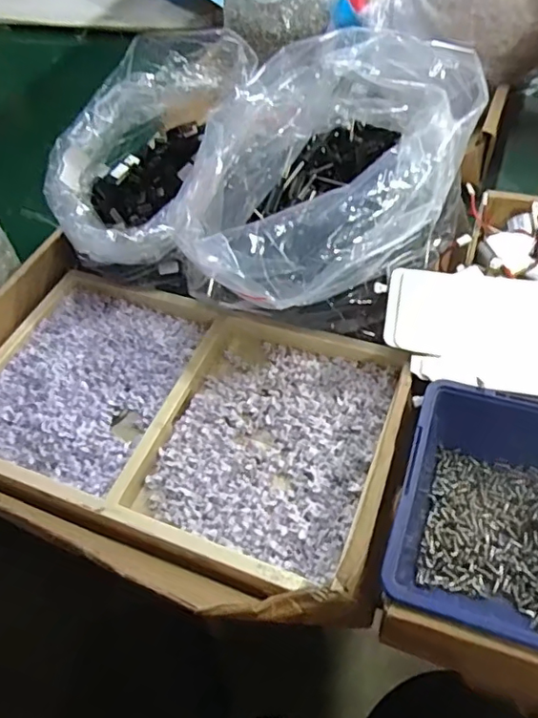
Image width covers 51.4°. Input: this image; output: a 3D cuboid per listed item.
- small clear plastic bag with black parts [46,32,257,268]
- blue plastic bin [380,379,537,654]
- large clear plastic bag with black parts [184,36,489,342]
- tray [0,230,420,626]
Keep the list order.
[{"bbox_3d":[-0.100,-0.164,0.487,0.126,0.145,0.197,14,55,18],"label":"small clear plastic bag with black parts"},{"bbox_3d":[0.140,0.092,0.326,0.123,0.057,0.144,13,54,17],"label":"blue plastic bin"},{"bbox_3d":[0.044,-0.119,0.434,0.174,0.170,0.213,31,62,28],"label":"large clear plastic bag with black parts"},{"bbox_3d":[-0.078,0.032,0.407,0.345,0.057,0.226,16,55,19],"label":"tray"}]

